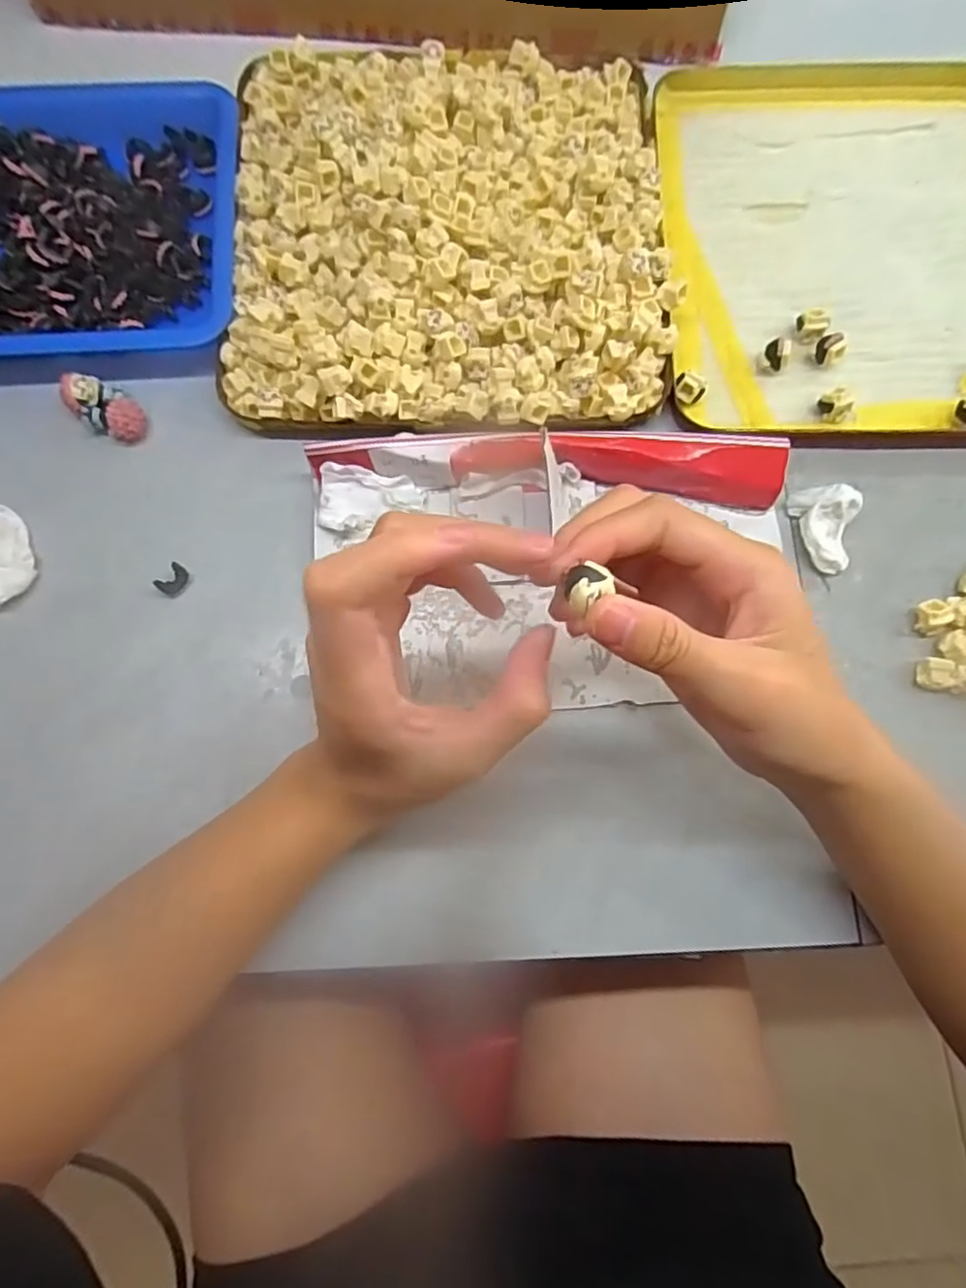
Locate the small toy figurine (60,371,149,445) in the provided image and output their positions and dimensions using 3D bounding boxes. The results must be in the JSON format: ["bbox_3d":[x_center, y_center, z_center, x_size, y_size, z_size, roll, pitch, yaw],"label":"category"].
[{"bbox_3d":[-0.196,-0.123,0.323,0.037,0.021,0.025,34,80,6],"label":"small toy figurine"}]

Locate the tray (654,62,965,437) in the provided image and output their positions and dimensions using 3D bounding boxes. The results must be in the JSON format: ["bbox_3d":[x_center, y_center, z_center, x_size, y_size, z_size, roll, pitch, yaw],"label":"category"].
[{"bbox_3d":[0.222,-0.235,0.354,0.231,0.015,0.250,0,78,-1],"label":"tray"}]

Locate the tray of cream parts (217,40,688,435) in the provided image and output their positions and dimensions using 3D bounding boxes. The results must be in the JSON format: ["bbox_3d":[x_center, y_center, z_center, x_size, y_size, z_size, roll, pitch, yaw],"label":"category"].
[{"bbox_3d":[-0.018,-0.230,0.340,0.232,0.034,0.236,-1,78,-1],"label":"tray of cream parts"}]

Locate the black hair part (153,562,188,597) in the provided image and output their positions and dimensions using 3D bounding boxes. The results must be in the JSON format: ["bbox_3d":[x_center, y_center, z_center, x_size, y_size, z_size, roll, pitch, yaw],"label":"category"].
[{"bbox_3d":[-0.154,-0.032,0.309,0.010,0.008,0.016,36,80,6],"label":"black hair part"}]

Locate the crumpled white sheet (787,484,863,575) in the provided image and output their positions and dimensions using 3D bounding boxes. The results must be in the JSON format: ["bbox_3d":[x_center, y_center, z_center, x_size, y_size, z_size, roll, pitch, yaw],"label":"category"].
[{"bbox_3d":[0.172,-0.059,0.312,0.027,0.023,0.040,8,78,1],"label":"crumpled white sheet"}]

